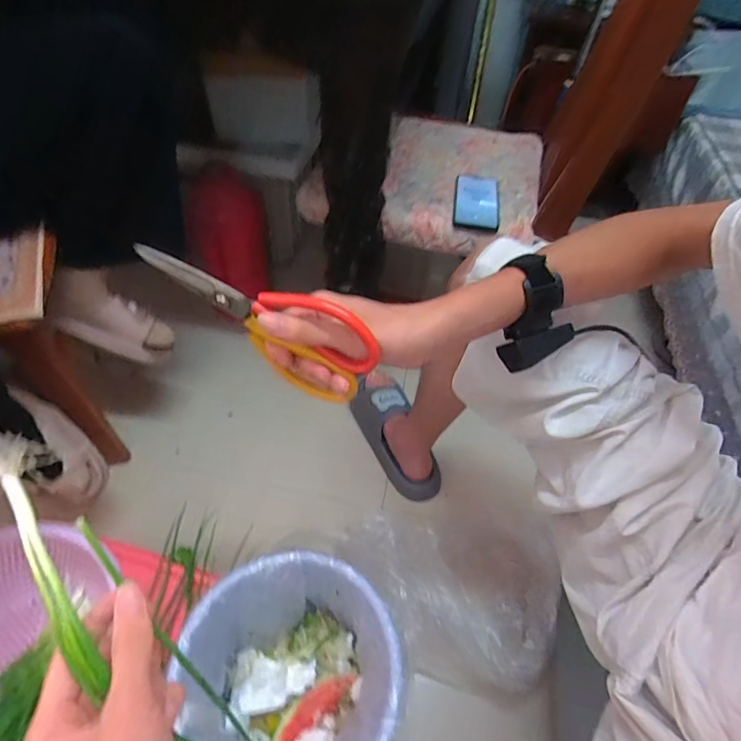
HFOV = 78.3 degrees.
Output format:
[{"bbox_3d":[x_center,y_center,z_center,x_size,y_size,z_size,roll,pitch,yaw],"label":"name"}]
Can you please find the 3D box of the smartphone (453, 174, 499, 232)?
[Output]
[{"bbox_3d":[0.192,-0.308,0.819,0.079,0.010,0.175,10,52,4],"label":"smartphone"}]

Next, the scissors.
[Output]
[{"bbox_3d":[-0.091,-0.040,0.358,0.193,0.094,0.019,30,53,-5],"label":"scissors"}]

